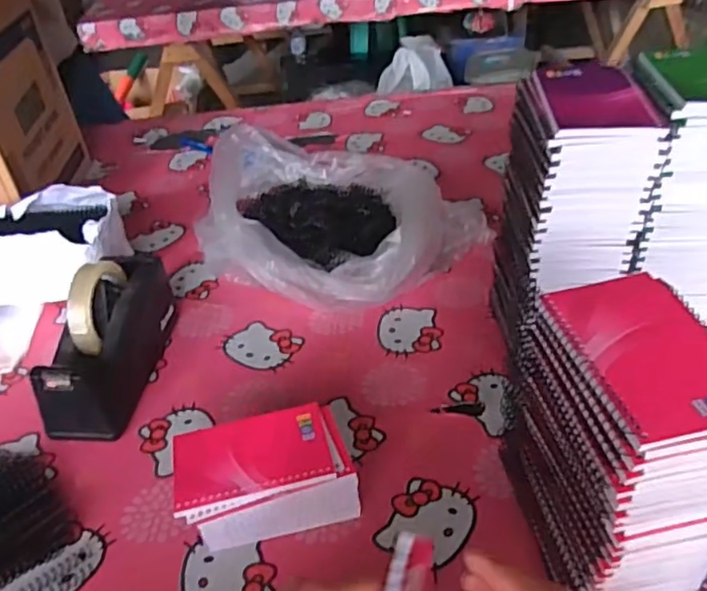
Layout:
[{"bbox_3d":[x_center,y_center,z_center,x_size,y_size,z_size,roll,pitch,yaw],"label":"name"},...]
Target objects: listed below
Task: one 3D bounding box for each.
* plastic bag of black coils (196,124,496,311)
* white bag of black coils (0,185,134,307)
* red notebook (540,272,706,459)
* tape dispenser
[{"bbox_3d":[-0.044,-0.110,0.825,0.360,0.106,0.258,20,45,30],"label":"plastic bag of black coils"},{"bbox_3d":[-0.405,-0.061,0.796,0.212,0.113,0.105,-4,38,4],"label":"white bag of black coils"},{"bbox_3d":[0.177,0.031,0.378,0.087,0.011,0.133,-10,39,-7],"label":"red notebook"},{"bbox_3d":[-0.256,0.043,0.653,0.065,0.119,0.199,2,39,11],"label":"tape dispenser"}]

